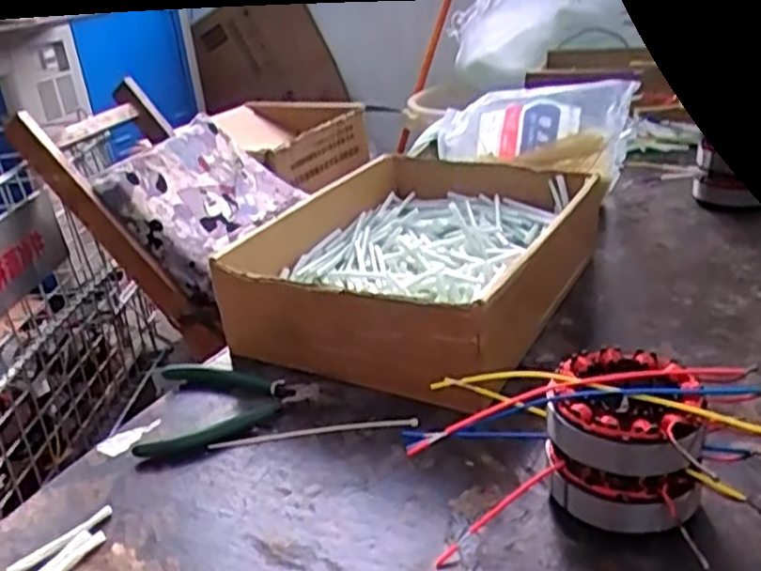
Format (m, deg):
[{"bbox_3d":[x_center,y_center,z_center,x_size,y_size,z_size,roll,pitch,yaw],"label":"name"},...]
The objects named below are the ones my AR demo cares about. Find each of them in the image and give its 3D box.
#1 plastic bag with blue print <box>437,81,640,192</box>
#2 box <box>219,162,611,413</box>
[{"bbox_3d":[0.175,-0.173,0.845,0.221,0.105,0.081,-10,26,-10],"label":"plastic bag with blue print"},{"bbox_3d":[0.044,-0.025,0.694,0.247,0.093,0.349,8,28,26],"label":"box"}]

